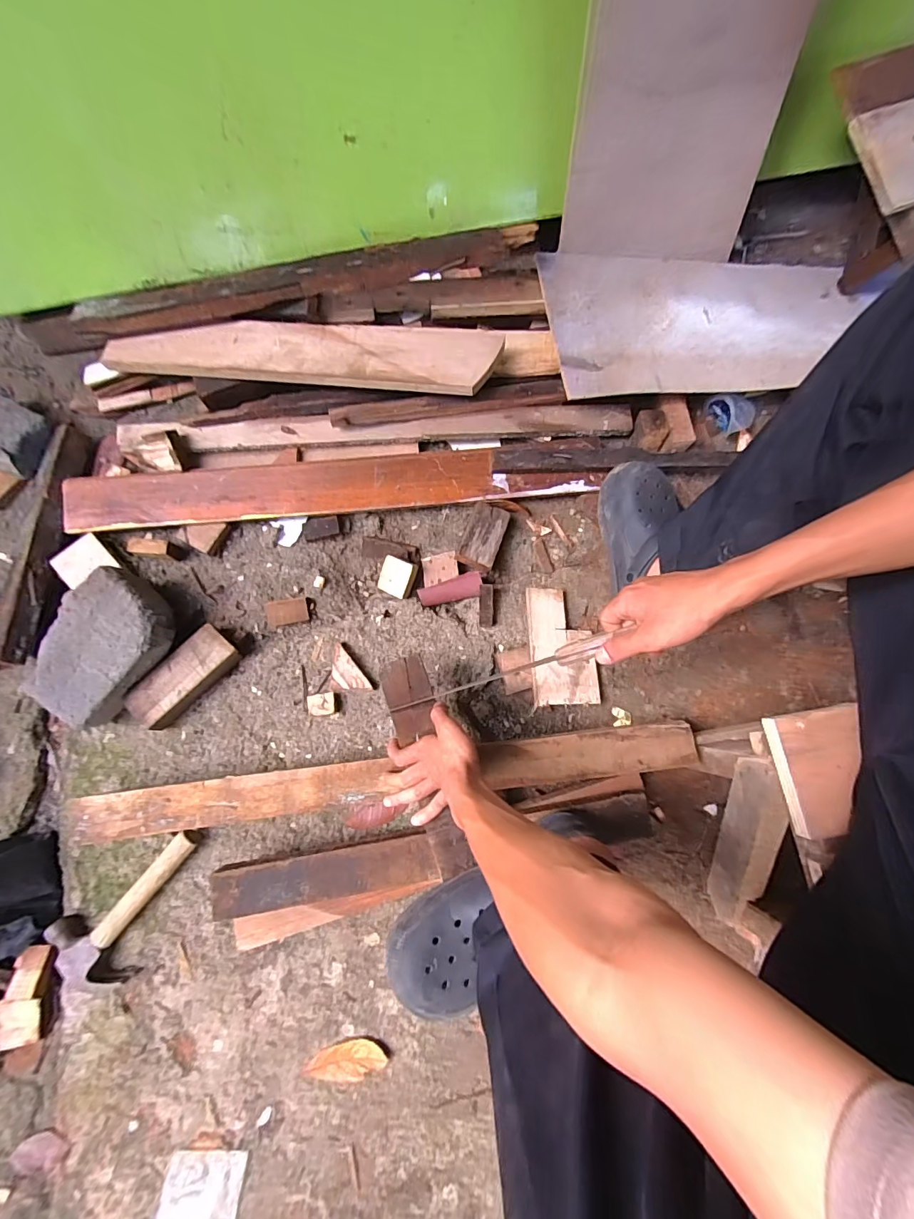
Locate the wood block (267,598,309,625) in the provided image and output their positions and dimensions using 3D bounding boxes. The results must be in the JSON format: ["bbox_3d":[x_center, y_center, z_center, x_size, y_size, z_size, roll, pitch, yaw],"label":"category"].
[{"bbox_3d":[-0.266,0.002,0.726,0.064,0.018,0.042,-10,78,-4],"label":"wood block"}]

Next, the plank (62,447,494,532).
[{"bbox_3d":[-0.270,-0.191,0.718,0.641,0.031,0.086,-5,77,0],"label":"plank"}]

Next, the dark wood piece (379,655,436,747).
[{"bbox_3d":[-0.060,0.110,0.581,0.056,0.010,0.097,-16,77,-3],"label":"dark wood piece"}]

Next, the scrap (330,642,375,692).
[{"bbox_3d":[-0.158,0.085,0.701,0.060,0.021,0.070,-1,77,-2],"label":"scrap"}]

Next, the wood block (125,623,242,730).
[{"bbox_3d":[-0.397,0.099,0.679,0.080,0.051,0.159,44,81,10],"label":"wood block"}]

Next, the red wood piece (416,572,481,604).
[{"bbox_3d":[-0.009,-0.030,0.726,0.099,0.015,0.036,-14,78,-4],"label":"red wood piece"}]

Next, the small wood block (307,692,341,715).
[{"bbox_3d":[-0.198,0.139,0.684,0.043,0.023,0.031,-6,77,-3],"label":"small wood block"}]

